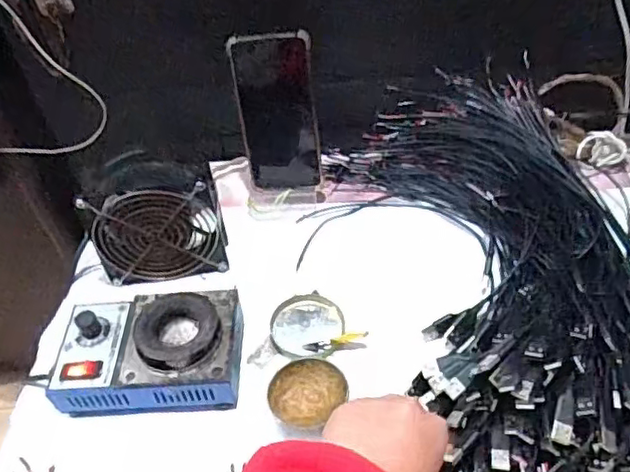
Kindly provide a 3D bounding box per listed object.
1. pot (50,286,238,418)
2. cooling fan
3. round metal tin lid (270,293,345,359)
[{"bbox_3d":[-0.141,0.095,0.523,0.149,0.055,0.097,-5,46,2],"label":"pot"},{"bbox_3d":[-0.150,-0.011,0.590,0.117,0.112,0.050,-7,46,0],"label":"cooling fan"},{"bbox_3d":[-0.006,0.080,0.565,0.065,0.015,0.065,-3,46,4],"label":"round metal tin lid"}]

